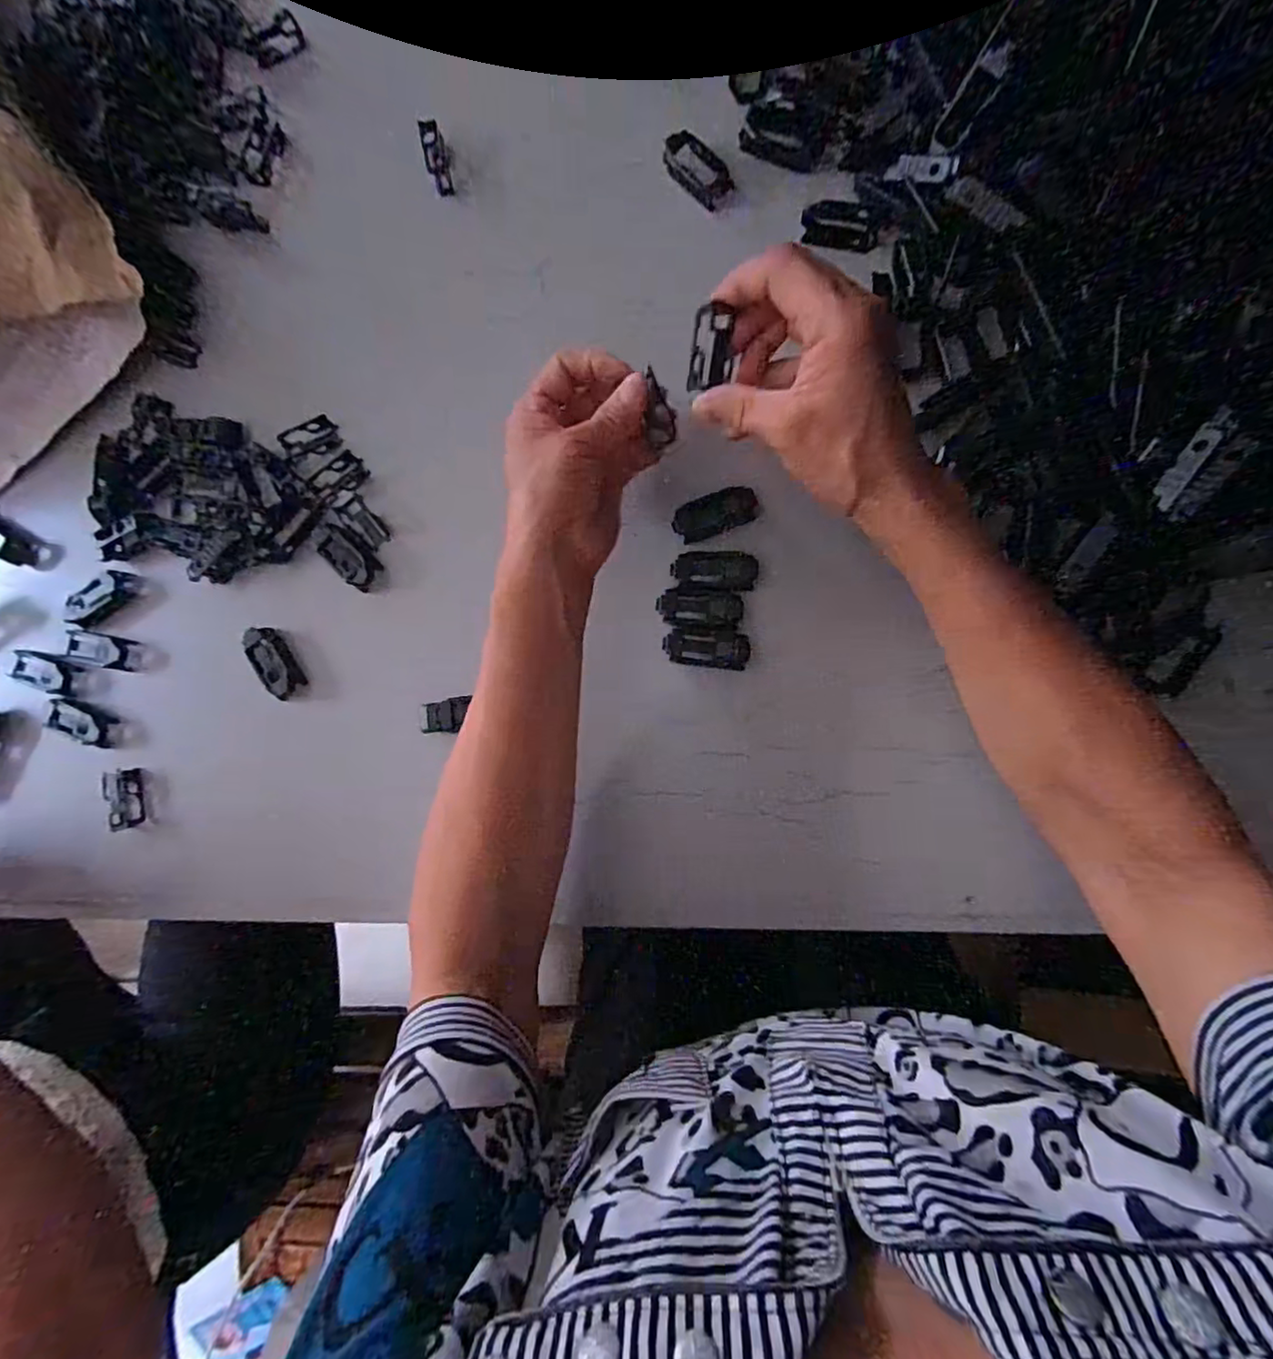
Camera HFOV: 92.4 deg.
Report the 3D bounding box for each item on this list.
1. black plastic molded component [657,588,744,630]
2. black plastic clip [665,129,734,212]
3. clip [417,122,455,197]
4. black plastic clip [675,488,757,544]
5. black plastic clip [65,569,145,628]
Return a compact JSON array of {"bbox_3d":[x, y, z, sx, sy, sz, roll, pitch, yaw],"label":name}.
[{"bbox_3d":[0.038,-0.042,0.365,0.050,0.005,0.023,4,87,6],"label":"black plastic molded component"},{"bbox_3d":[0.038,-0.319,0.382,0.052,0.006,0.025,45,92,7],"label":"black plastic clip"},{"bbox_3d":[-0.133,-0.345,0.405,0.013,0.012,0.042,-12,109,7],"label":"clip"},{"bbox_3d":[0.047,-0.099,0.367,0.050,0.005,0.023,-19,84,5],"label":"black plastic clip"},{"bbox_3d":[-0.368,-0.057,0.419,0.055,0.007,0.024,-33,83,3],"label":"black plastic clip"}]

